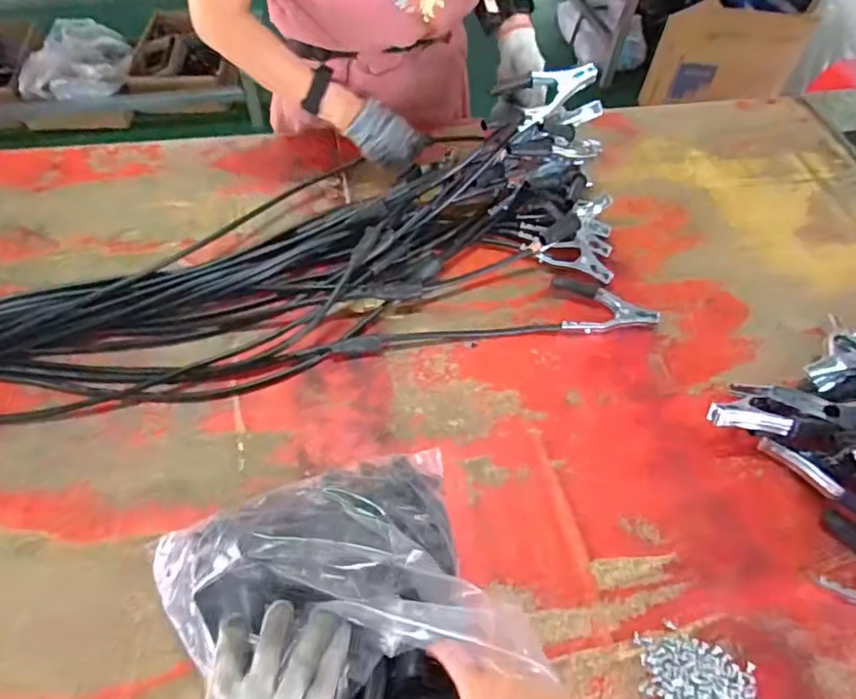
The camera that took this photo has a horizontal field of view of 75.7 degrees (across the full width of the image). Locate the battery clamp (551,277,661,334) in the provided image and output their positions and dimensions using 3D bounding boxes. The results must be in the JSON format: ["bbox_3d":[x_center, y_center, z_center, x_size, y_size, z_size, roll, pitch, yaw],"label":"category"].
[{"bbox_3d":[0.242,-0.062,0.760,0.126,0.029,0.090,1,55,-3],"label":"battery clamp"}]

